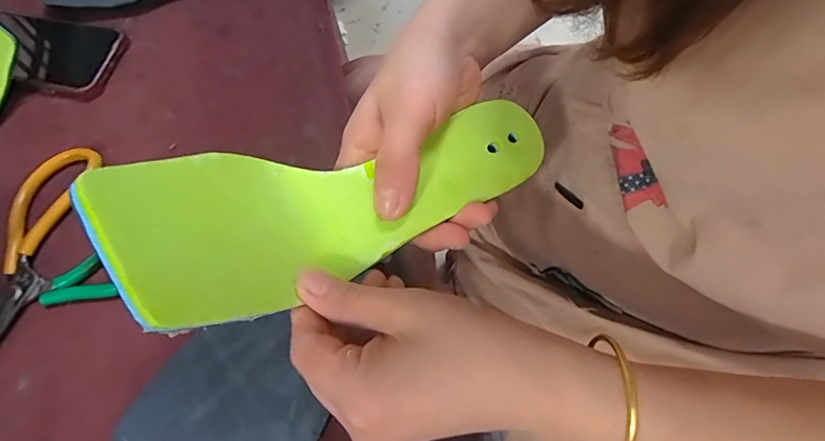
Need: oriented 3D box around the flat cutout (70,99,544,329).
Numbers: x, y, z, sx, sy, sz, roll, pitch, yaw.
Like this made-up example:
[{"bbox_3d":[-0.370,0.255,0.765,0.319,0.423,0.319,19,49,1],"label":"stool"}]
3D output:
[{"bbox_3d":[-0.026,-0.015,0.227,0.226,0.048,0.073,-20,68,-26],"label":"flat cutout"}]

